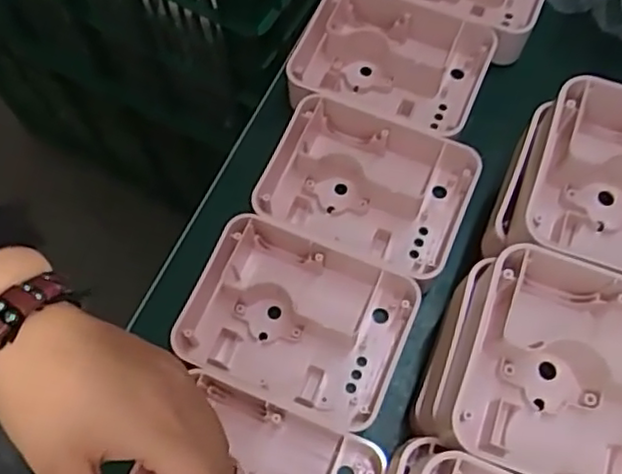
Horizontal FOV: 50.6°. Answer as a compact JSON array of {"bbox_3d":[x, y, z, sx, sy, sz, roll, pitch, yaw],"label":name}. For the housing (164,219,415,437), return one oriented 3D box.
[{"bbox_3d":[-0.008,0.052,0.405,0.129,0.039,0.101,20,69,9],"label":"housing"}]

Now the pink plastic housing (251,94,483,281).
[{"bbox_3d":[0.035,-0.030,0.440,0.133,0.039,0.101,22,69,10],"label":"pink plastic housing"}]

